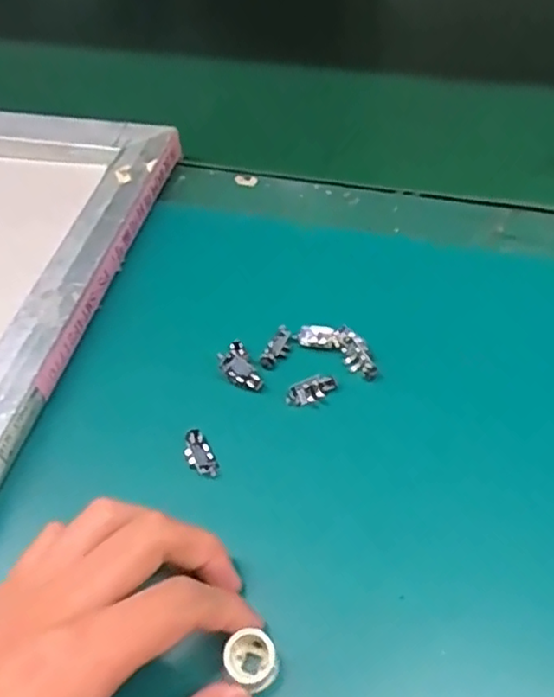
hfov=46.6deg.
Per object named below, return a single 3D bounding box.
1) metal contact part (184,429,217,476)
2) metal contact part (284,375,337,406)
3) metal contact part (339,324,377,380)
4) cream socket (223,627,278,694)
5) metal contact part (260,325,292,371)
[{"bbox_3d":[-0.037,0.051,0.307,0.012,0.004,0.025,-23,54,-13],"label":"metal contact part"},{"bbox_3d":[0.017,0.021,0.323,0.026,0.006,0.011,-24,54,-14],"label":"metal contact part"},{"bbox_3d":[0.041,0.002,0.332,0.013,0.010,0.030,-24,72,-14],"label":"metal contact part"},{"bbox_3d":[-0.010,0.120,0.245,0.018,0.021,0.019,-2,52,3],"label":"cream socket"},{"bbox_3d":[0.000,0.000,0.341,0.011,0.004,0.027,23,57,21],"label":"metal contact part"}]

